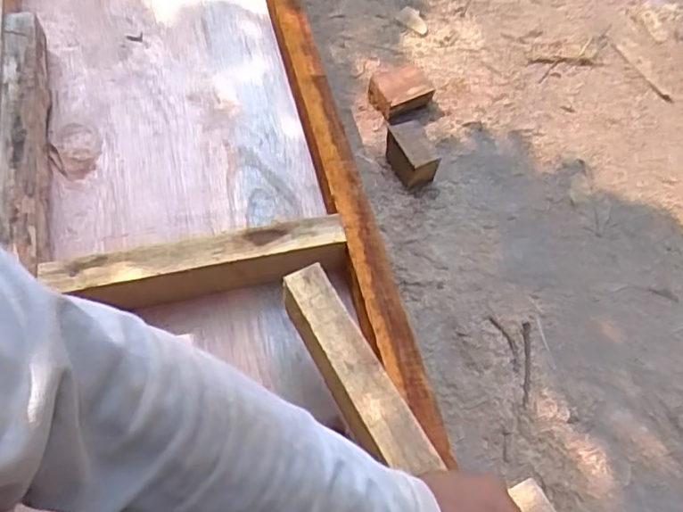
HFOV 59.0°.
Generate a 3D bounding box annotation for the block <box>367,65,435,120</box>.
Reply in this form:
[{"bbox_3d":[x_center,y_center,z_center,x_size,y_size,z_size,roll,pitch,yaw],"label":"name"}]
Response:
[{"bbox_3d":[0.078,-0.229,0.839,0.072,0.032,0.067,-25,63,-17],"label":"block"}]

